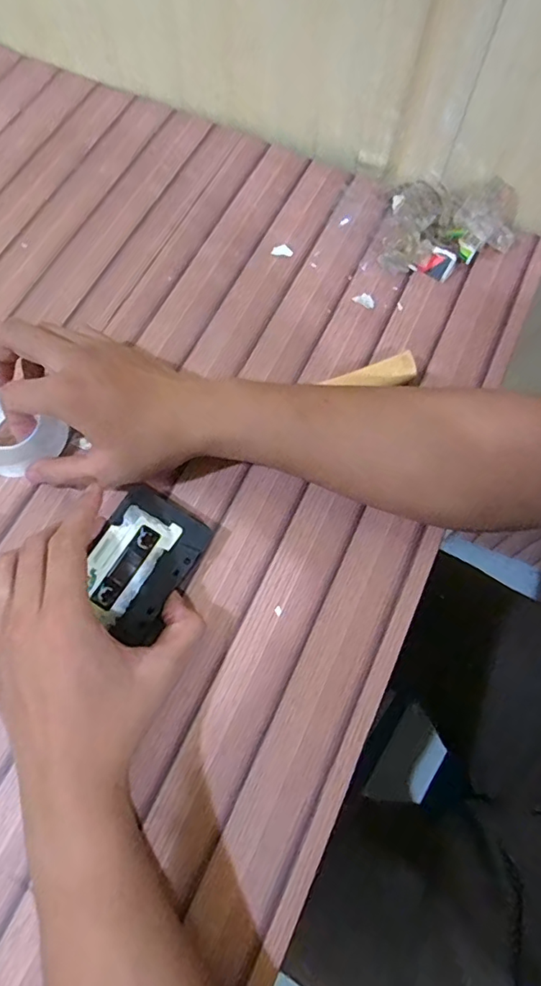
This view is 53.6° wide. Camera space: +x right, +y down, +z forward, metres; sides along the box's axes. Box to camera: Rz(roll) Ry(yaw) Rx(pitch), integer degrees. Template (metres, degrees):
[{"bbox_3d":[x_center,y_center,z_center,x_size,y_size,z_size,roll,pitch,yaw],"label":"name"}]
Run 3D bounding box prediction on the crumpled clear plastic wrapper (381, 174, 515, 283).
[{"bbox_3d":[0.147,-0.217,0.435,0.098,0.028,0.081,13,71,5],"label":"crumpled clear plastic wrapper"}]

